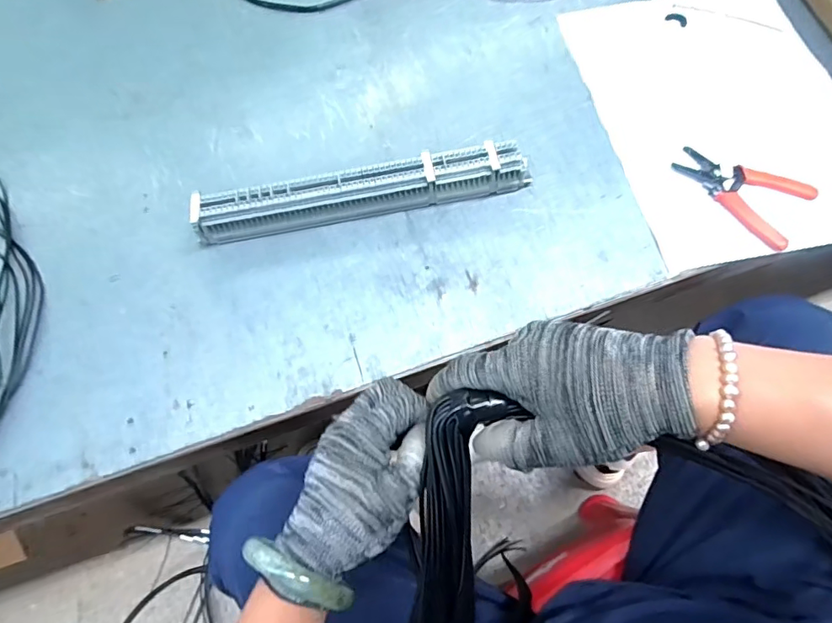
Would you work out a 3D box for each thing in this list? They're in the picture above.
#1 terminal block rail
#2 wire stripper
[{"bbox_3d":[-0.058,-0.134,0.567,0.384,0.054,0.048,-9,64,0],"label":"terminal block rail"},{"bbox_3d":[0.371,-0.144,0.568,0.143,0.011,0.102,34,70,18],"label":"wire stripper"}]

